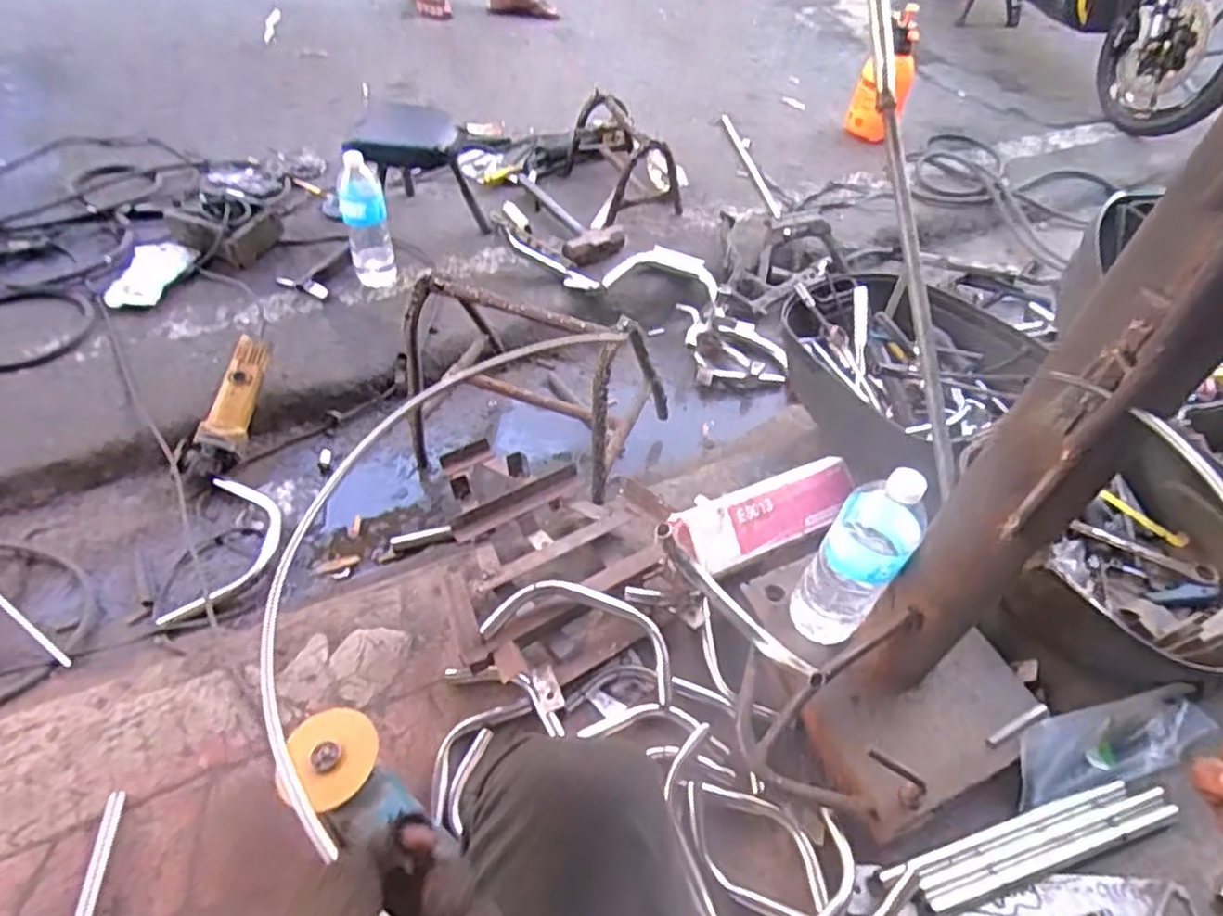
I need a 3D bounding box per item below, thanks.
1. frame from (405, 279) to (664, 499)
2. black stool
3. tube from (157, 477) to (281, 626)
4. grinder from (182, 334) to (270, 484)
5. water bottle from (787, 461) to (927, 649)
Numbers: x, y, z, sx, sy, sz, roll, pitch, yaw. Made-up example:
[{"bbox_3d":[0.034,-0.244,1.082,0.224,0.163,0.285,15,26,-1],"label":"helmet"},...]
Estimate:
[{"bbox_3d":[-0.127,-0.135,1.156,0.393,0.314,0.303,19,50,11],"label":"frame"},{"bbox_3d":[-0.414,-0.618,1.501,0.241,0.220,0.247,-12,51,-15],"label":"black stool"},{"bbox_3d":[-0.579,0.131,1.069,0.127,0.044,0.263,1,46,-2],"label":"tube"},{"bbox_3d":[-0.636,-0.083,1.185,0.059,0.070,0.260,10,70,5],"label":"grinder"},{"bbox_3d":[0.256,0.108,0.736,0.079,0.246,0.066,31,53,20],"label":"water bottle"}]

